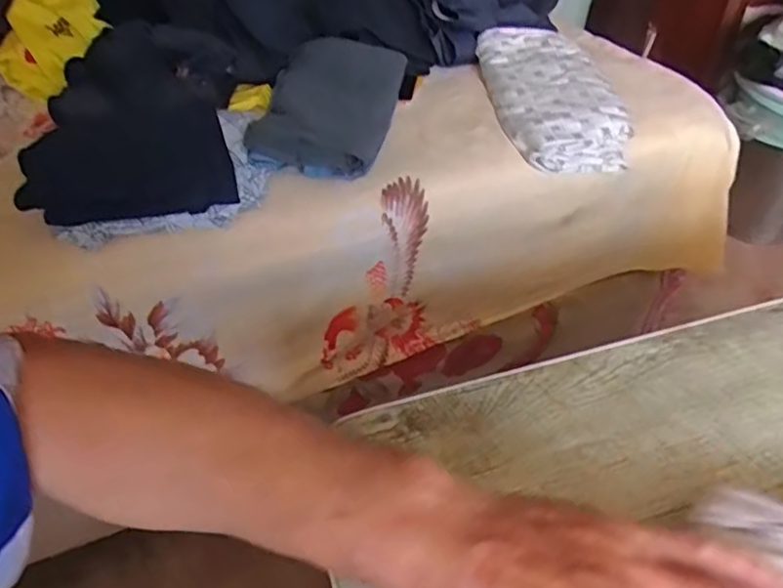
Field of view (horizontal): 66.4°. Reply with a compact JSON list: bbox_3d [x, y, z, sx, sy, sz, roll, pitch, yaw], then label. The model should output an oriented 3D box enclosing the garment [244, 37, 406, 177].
[{"bbox_3d":[-0.079,-0.239,0.739,0.147,0.093,0.220,9,44,11],"label":"garment"}]

